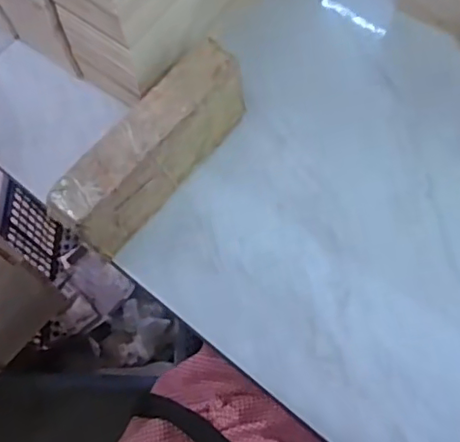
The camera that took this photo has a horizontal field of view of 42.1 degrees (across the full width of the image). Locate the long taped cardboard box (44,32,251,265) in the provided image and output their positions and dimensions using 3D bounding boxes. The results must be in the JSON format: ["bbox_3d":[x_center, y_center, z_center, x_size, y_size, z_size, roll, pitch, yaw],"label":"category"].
[{"bbox_3d":[-0.070,-0.064,0.559,0.048,0.099,0.209,40,77,15],"label":"long taped cardboard box"}]

